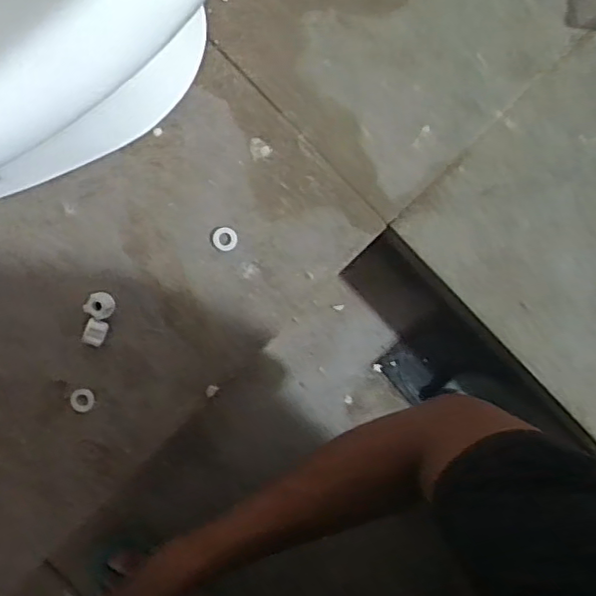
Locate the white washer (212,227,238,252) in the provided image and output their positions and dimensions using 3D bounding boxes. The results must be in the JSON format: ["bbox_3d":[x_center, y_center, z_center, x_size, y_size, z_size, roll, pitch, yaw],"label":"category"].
[{"bbox_3d":[-0.064,-0.051,0.536,0.021,0.004,0.021,0,96,-1],"label":"white washer"}]

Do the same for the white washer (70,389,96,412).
[{"bbox_3d":[-0.193,0.092,0.546,0.022,0.004,0.022,0,96,-1],"label":"white washer"}]

